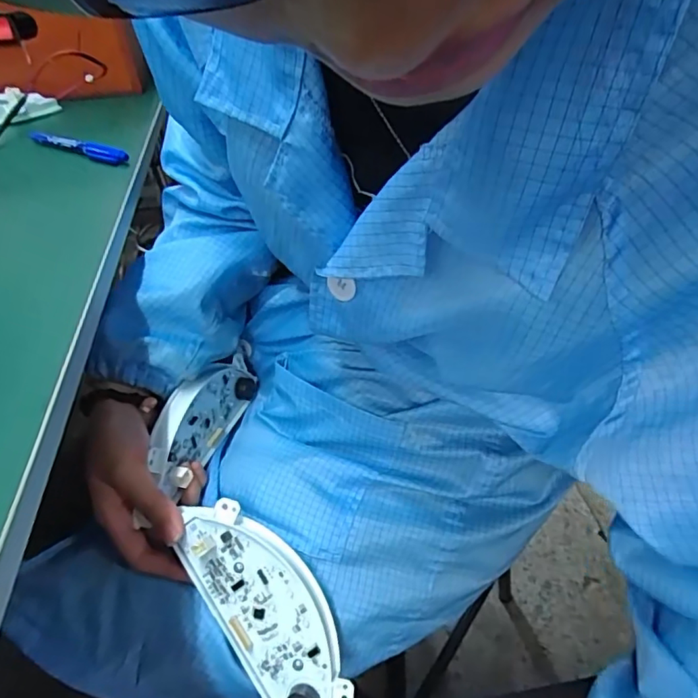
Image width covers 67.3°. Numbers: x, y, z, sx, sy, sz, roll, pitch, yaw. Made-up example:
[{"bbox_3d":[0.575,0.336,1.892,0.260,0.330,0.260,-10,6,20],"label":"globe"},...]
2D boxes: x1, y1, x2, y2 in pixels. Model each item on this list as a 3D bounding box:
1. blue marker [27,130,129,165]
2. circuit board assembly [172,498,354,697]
[{"bbox_3d":[-0.260,-0.191,0.494,0.139,0.015,0.014,21,48,26],"label":"blue marker"},{"bbox_3d":[-0.054,0.177,0.348,0.069,0.016,0.163,-38,80,1],"label":"circuit board assembly"}]

